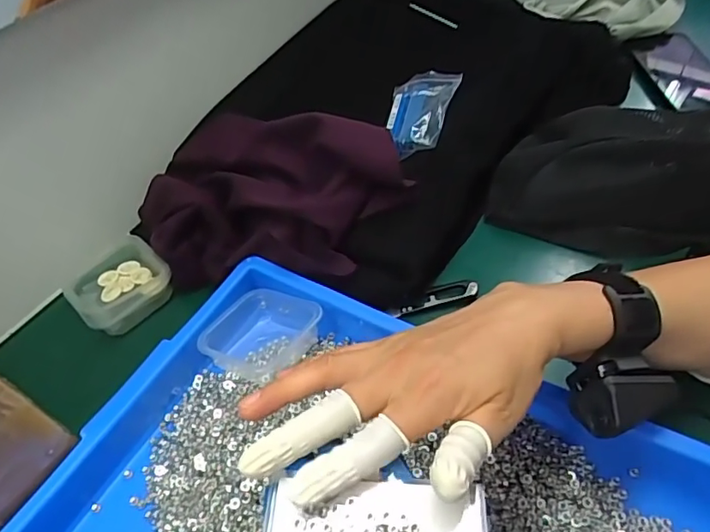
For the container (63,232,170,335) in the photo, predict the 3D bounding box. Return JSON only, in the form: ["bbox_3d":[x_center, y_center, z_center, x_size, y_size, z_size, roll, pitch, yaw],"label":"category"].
[{"bbox_3d":[-0.222,0.016,0.503,0.084,0.032,0.084,-40,56,-24],"label":"container"}]

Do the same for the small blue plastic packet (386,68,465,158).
[{"bbox_3d":[0.066,-0.156,0.545,0.070,0.025,0.116,-1,49,29],"label":"small blue plastic packet"}]

